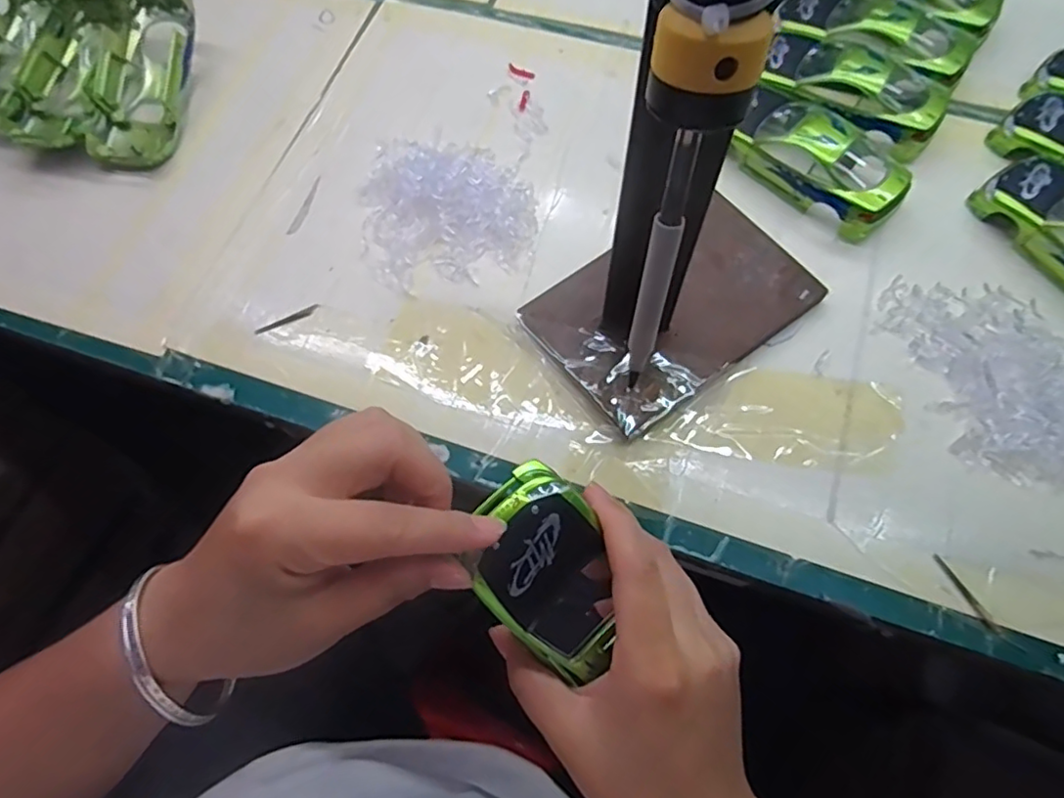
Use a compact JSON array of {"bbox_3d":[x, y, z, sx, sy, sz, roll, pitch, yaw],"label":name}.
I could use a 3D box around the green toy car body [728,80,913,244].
[{"bbox_3d":[0.180,-0.155,0.380,0.113,0.034,0.065,41,76,17],"label":"green toy car body"}]

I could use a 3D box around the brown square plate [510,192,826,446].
[{"bbox_3d":[0.082,-0.055,0.356,0.148,0.013,0.098,-35,71,-11],"label":"brown square plate"}]

